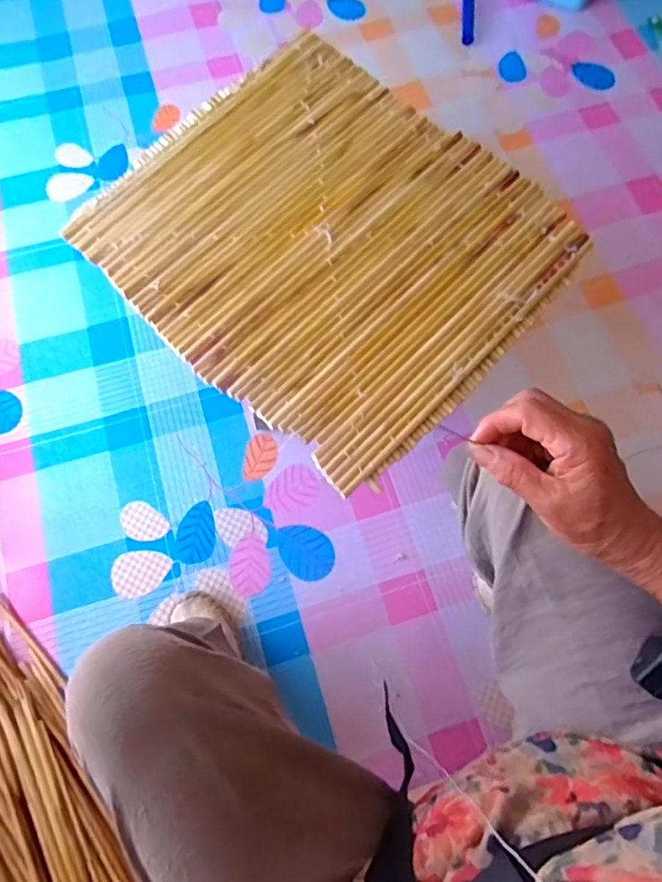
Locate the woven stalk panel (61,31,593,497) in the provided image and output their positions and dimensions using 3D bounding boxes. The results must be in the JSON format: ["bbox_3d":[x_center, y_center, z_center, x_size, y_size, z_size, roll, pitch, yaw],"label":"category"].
[{"bbox_3d":[-0.008,-0.240,0.667,0.476,0.022,0.420,40,79,12],"label":"woven stalk panel"}]

